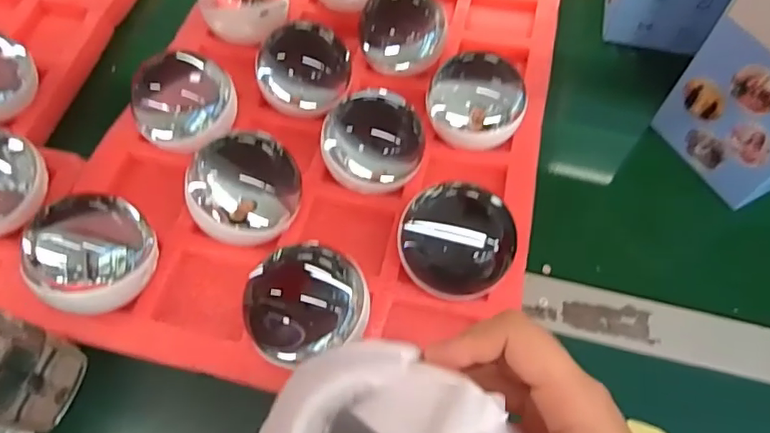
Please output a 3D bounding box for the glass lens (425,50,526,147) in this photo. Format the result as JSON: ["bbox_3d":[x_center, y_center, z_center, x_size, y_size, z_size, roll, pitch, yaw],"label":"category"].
[{"bbox_3d":[0.071,-0.089,0.441,0.076,0.056,0.088,16,62,8],"label":"glass lens"}]

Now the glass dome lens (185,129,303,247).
[{"bbox_3d":[-0.095,-0.019,0.380,0.077,0.069,0.077,1,61,-1],"label":"glass dome lens"}]

